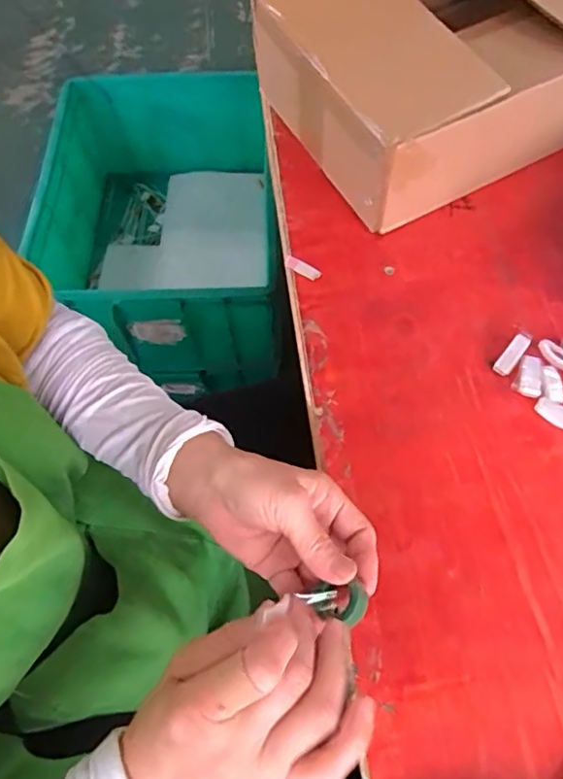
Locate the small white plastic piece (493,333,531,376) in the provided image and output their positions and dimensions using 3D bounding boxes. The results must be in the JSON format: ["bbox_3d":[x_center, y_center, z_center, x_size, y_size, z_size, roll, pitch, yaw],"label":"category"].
[{"bbox_3d":[0.200,-0.030,0.493,0.015,0.008,0.041,37,88,18],"label":"small white plastic piece"}]

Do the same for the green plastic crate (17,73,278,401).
[{"bbox_3d":[-0.221,-0.328,1.101,0.405,0.231,0.537,3,63,2],"label":"green plastic crate"}]

